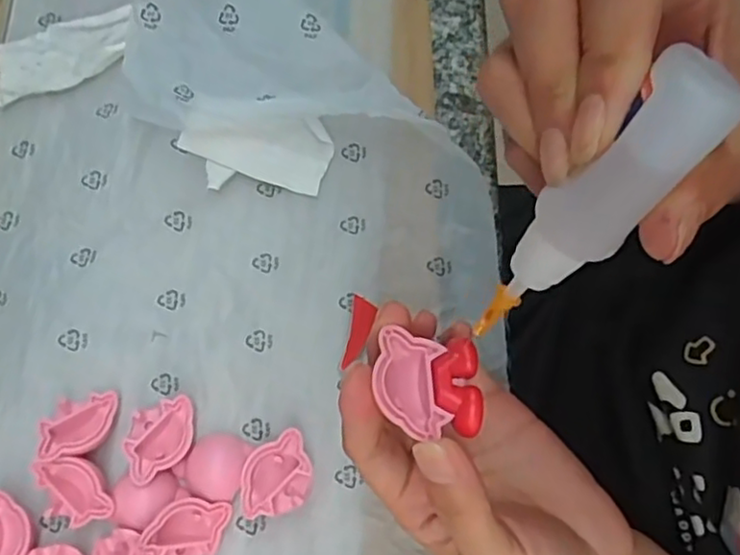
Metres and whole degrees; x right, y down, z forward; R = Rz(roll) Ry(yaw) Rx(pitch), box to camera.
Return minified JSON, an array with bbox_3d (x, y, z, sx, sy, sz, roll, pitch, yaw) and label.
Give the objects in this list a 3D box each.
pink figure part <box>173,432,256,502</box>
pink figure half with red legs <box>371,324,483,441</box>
[{"bbox_3d":[-0.066,0.080,0.285,0.030,0.009,0.026,22,76,4],"label":"pink figure part"},{"bbox_3d":[0.018,0.033,0.209,0.032,0.009,0.031,9,76,1],"label":"pink figure half with red legs"}]

